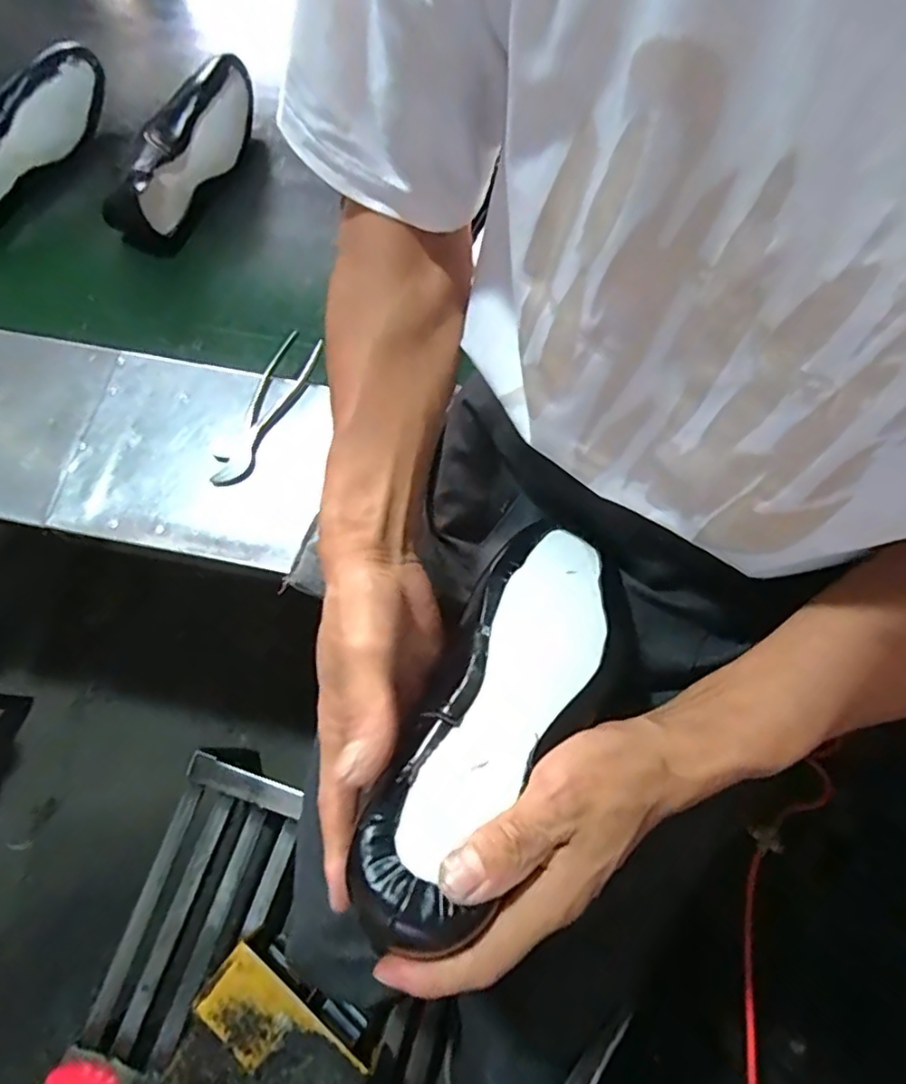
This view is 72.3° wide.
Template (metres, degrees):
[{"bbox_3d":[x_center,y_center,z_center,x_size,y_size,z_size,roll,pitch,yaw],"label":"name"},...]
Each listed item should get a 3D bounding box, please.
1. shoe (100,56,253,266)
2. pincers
[{"bbox_3d":[-0.348,-0.509,0.809,0.077,0.094,0.274,22,73,9],"label":"shoe"},{"bbox_3d":[-0.206,-0.148,0.681,0.051,0.012,0.196,25,73,10],"label":"pincers"}]

